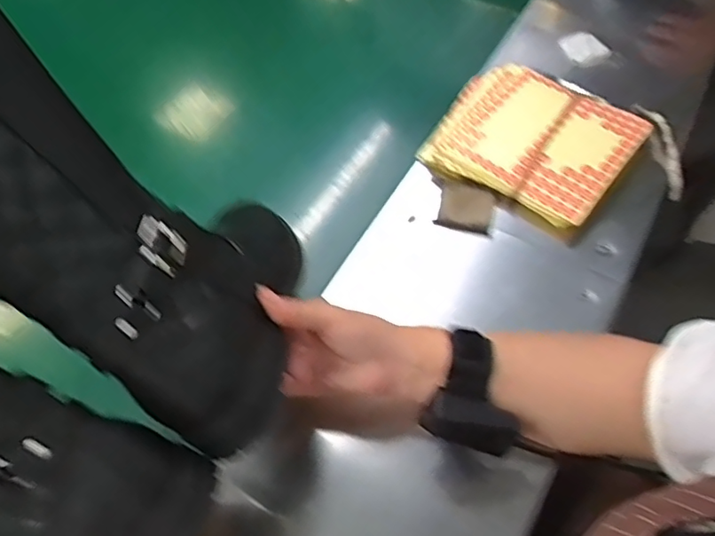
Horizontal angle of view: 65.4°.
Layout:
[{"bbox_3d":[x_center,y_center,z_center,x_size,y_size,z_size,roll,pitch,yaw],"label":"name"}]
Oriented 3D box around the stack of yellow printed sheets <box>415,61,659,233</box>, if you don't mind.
[{"bbox_3d":[0.196,-0.147,0.615,0.199,0.027,0.178,28,63,17],"label":"stack of yellow printed sheets"}]

